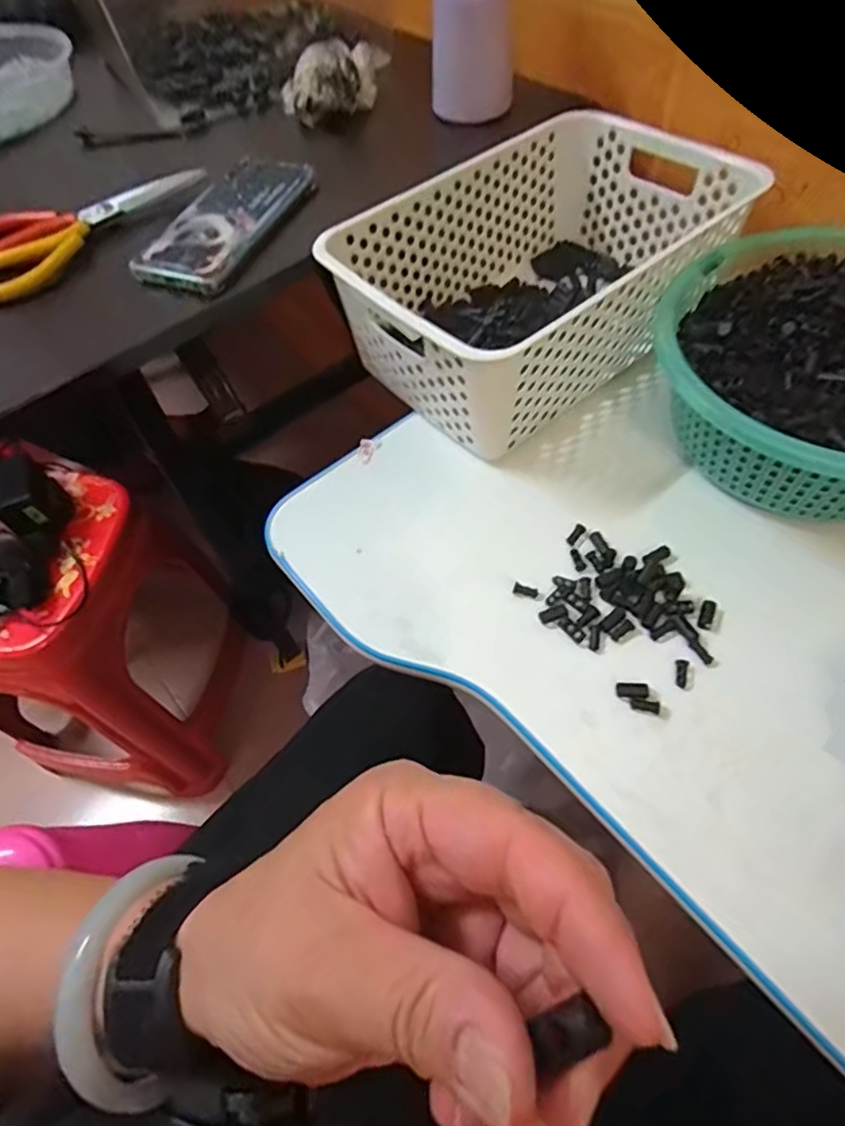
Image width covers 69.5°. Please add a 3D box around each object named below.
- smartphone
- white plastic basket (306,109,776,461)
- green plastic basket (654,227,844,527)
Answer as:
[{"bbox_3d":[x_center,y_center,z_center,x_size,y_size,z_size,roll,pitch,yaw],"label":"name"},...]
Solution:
[{"bbox_3d":[-0.150,-0.273,0.478,0.076,0.007,0.169,18,61,15],"label":"smartphone"},{"bbox_3d":[0.095,-0.239,0.503,0.305,0.106,0.199,-39,63,-19],"label":"white plastic basket"},{"bbox_3d":[0.284,-0.128,0.432,0.237,0.088,0.239,26,63,19],"label":"green plastic basket"}]

